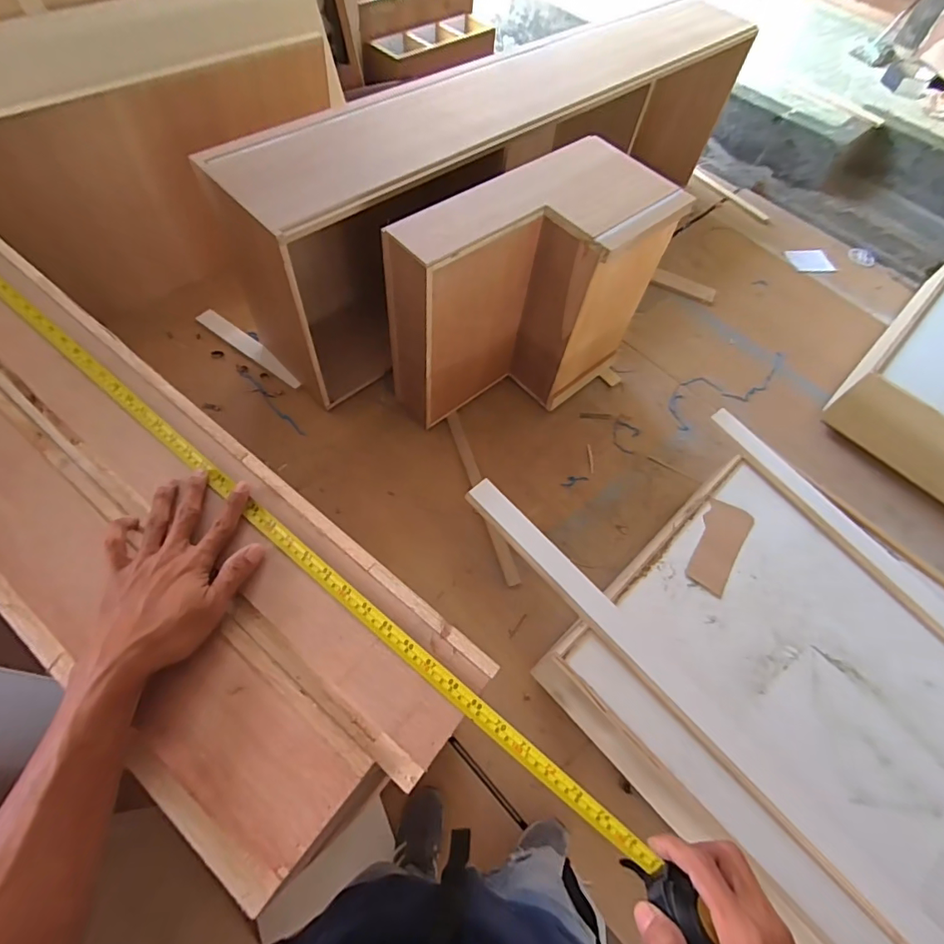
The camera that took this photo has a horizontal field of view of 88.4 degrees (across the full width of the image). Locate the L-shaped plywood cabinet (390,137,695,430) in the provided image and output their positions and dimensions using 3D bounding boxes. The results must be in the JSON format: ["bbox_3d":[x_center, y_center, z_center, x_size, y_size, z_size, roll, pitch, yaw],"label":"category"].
[{"bbox_3d":[0.177,-0.522,1.558,0.805,0.702,0.378,-33,69,-21],"label":"L-shaped plywood cabinet"}]

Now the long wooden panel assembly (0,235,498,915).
[{"bbox_3d":[-0.608,-0.161,0.542,1.442,0.034,0.246,36,68,12],"label":"long wooden panel assembly"}]

